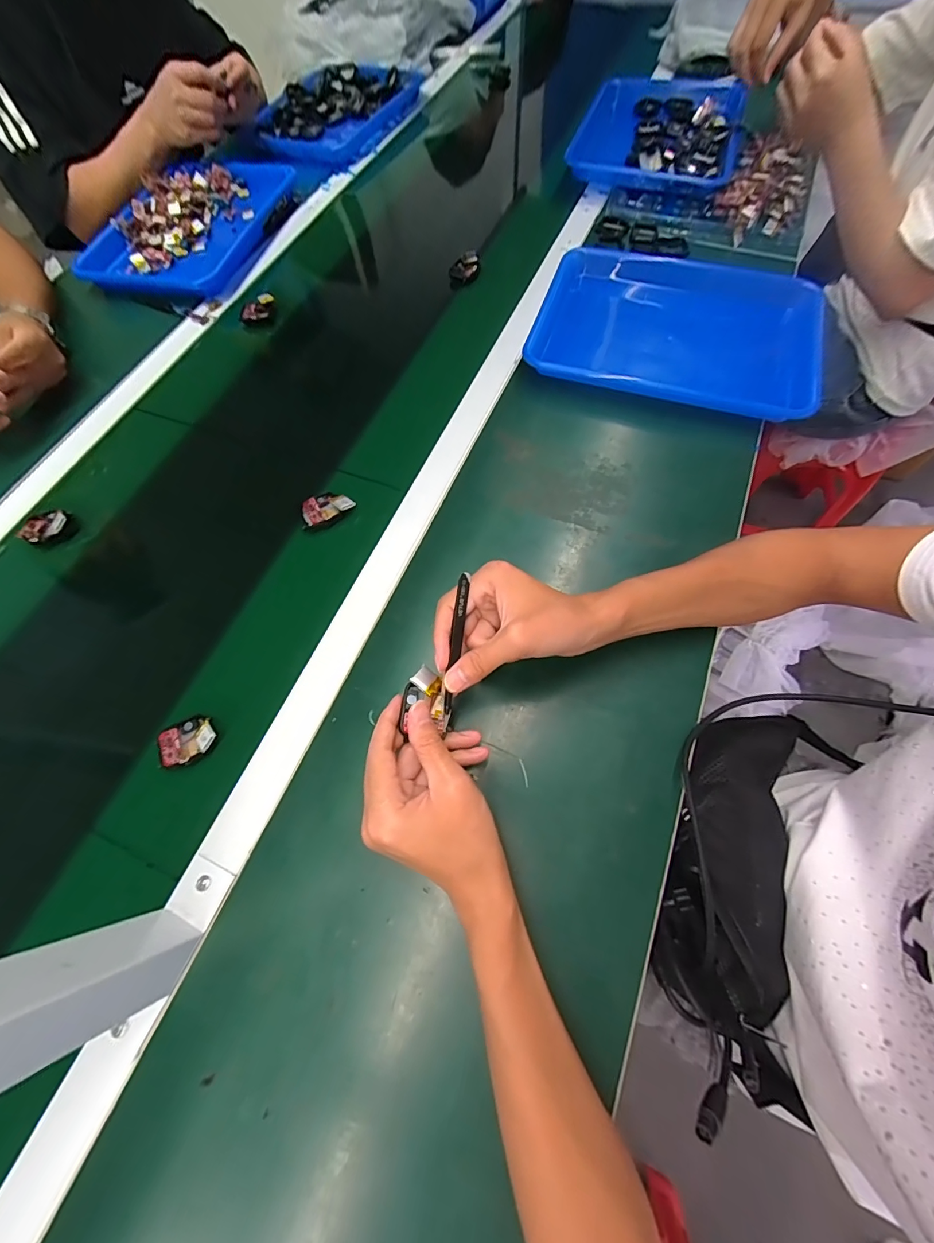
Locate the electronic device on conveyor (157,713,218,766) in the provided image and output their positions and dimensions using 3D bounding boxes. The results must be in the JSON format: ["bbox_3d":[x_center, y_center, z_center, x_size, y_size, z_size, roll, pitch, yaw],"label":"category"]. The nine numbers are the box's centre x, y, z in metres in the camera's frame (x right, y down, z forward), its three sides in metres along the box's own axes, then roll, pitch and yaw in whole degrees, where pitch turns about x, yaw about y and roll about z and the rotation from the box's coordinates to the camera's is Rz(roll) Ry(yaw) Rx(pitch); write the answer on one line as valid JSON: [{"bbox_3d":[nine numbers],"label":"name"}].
[{"bbox_3d":[-0.242,0.101,0.372,0.053,0.014,0.040,-30,70,-10],"label":"electronic device on conveyor"}]

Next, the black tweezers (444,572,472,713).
[{"bbox_3d":[-0.008,0.016,0.325,0.007,0.005,0.105,7,89,5],"label":"black tweezers"}]

